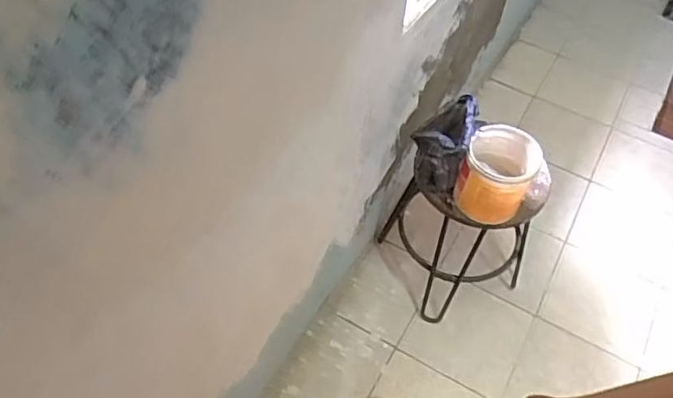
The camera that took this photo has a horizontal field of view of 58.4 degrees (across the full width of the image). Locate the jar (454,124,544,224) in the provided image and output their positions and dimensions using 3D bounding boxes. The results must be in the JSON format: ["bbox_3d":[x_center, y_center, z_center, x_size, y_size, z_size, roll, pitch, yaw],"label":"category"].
[{"bbox_3d":[0.347,-0.051,1.314,0.151,0.143,0.168,21,52,12],"label":"jar"}]

